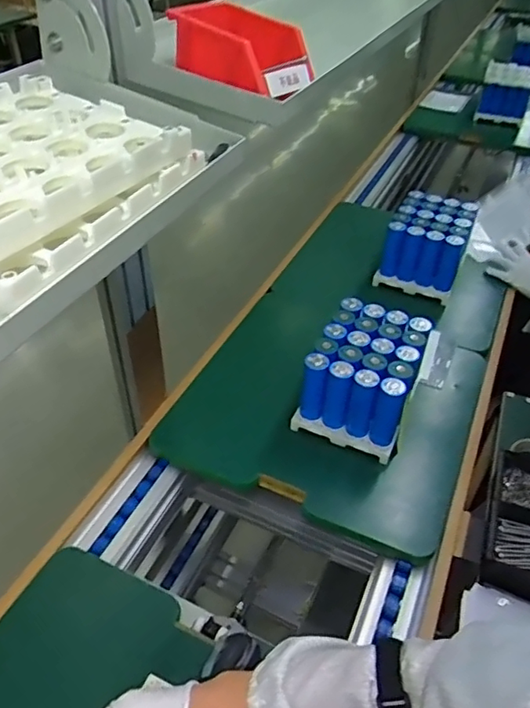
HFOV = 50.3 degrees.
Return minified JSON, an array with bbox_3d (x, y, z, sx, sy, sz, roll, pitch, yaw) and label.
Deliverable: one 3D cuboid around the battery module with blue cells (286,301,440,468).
[{"bbox_3d":[0.174,0.042,0.982,0.173,0.154,0.213,22,45,20],"label":"battery module with blue cells"}]

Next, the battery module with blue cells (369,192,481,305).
[{"bbox_3d":[0.382,-0.250,1.316,0.185,0.169,0.244,19,44,17],"label":"battery module with blue cells"}]

